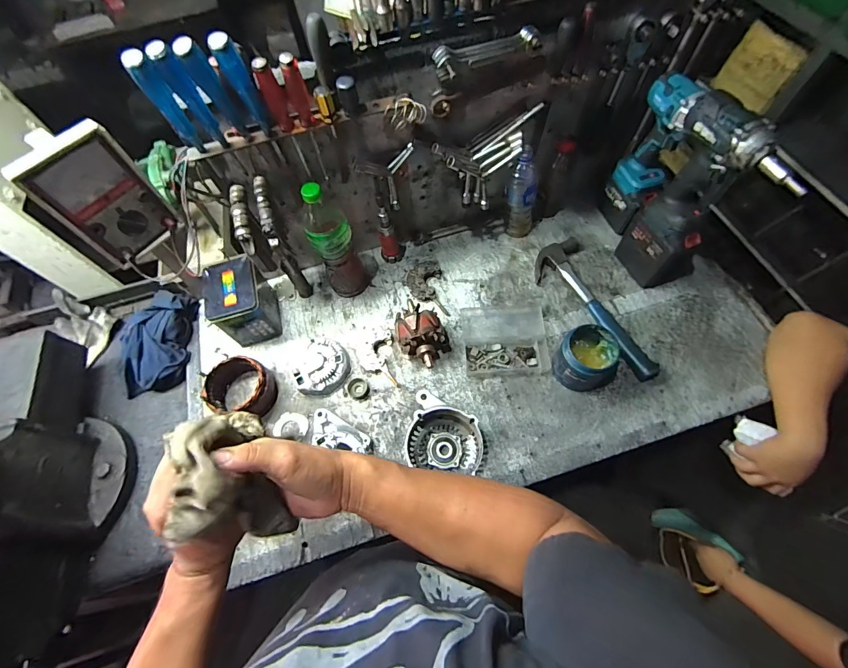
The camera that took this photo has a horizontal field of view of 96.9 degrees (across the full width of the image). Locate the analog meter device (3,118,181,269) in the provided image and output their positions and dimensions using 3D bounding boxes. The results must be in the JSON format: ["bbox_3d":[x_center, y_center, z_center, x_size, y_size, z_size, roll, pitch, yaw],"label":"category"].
[{"bbox_3d":[-0.456,-0.195,0.540,0.033,0.179,0.128,31,69,17],"label":"analog meter device"}]

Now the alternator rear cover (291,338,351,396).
[{"bbox_3d":[-0.203,0.066,0.739,0.107,0.038,0.116,21,67,13],"label":"alternator rear cover"}]

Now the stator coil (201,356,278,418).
[{"bbox_3d":[-0.342,0.107,0.712,0.111,0.073,0.104,-1,64,3],"label":"stator coil"}]

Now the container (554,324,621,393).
[{"bbox_3d":[0.291,0.048,0.672,0.092,0.101,0.097,-1,64,3],"label":"container"}]

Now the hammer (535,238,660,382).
[{"bbox_3d":[0.357,-0.061,0.759,0.128,0.033,0.333,-29,65,-10],"label":"hammer"}]

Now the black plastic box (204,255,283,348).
[{"bbox_3d":[-0.366,-0.063,0.760,0.100,0.127,0.136,-20,64,-6],"label":"black plastic box"}]

